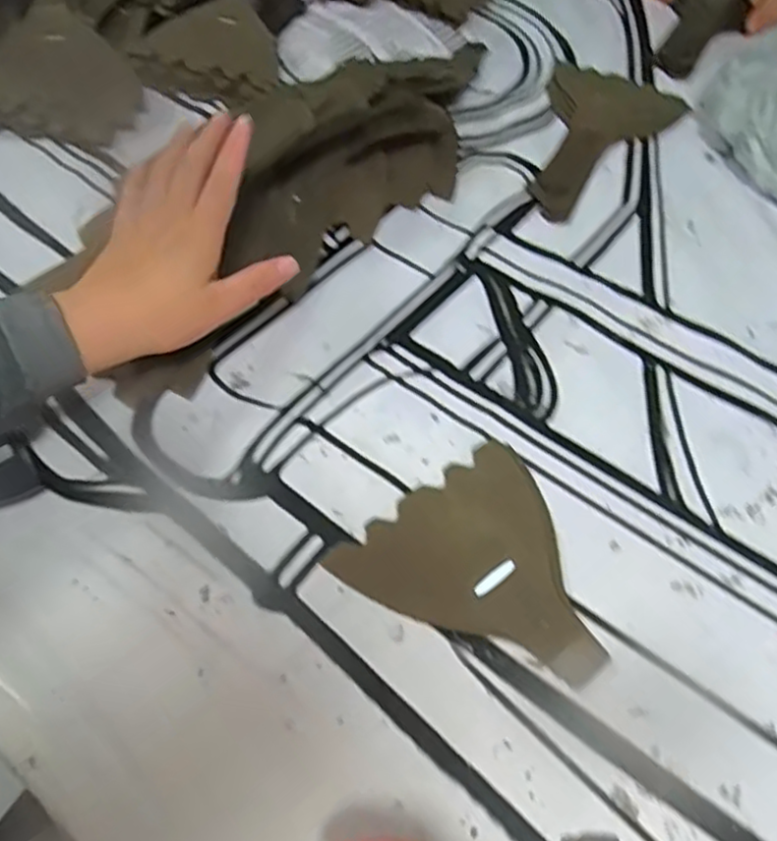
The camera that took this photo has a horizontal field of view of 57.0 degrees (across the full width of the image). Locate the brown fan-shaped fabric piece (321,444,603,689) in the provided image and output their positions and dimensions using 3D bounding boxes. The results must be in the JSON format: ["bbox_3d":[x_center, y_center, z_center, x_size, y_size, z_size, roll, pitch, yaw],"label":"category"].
[{"bbox_3d":[0.062,0.090,0.415,0.135,0.008,0.141,-33,61,-24],"label":"brown fan-shaped fabric piece"}]

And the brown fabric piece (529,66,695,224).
[{"bbox_3d":[0.205,-0.278,0.702,0.138,0.008,0.273,19,54,12],"label":"brown fabric piece"}]

